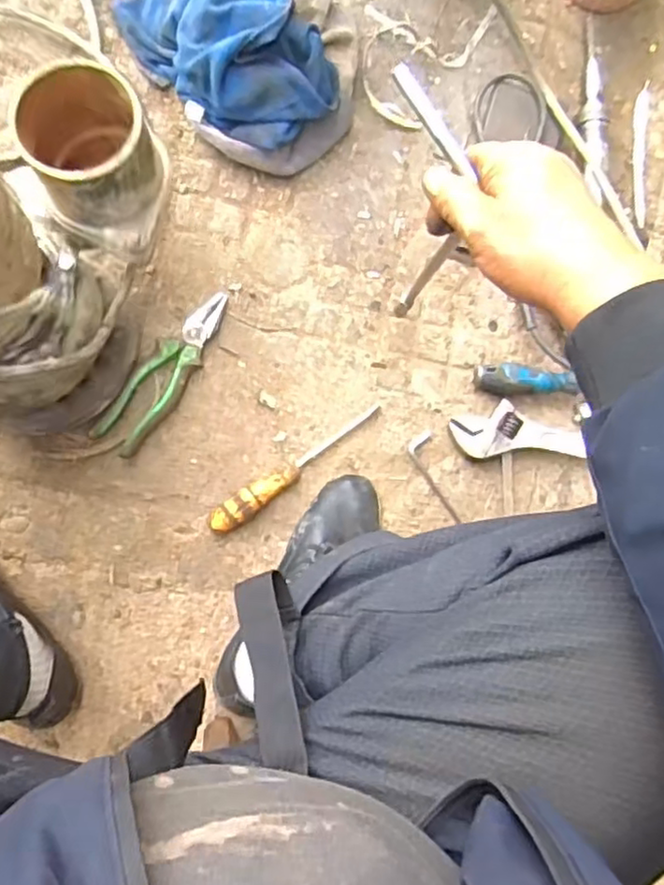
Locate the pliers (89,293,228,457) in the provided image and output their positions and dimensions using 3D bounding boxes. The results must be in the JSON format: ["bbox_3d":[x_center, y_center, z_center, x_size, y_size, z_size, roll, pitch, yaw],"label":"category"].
[{"bbox_3d":[-0.170,-0.076,0.702,0.048,0.032,0.194,35,84,-6],"label":"pliers"}]

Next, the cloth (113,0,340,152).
[{"bbox_3d":[-0.105,-0.404,0.687,0.223,0.099,0.124,42,83,-5],"label":"cloth"}]

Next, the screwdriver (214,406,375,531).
[{"bbox_3d":[-0.037,0.026,0.721,0.216,0.027,0.027,-35,94,-8],"label":"screwdriver"}]

